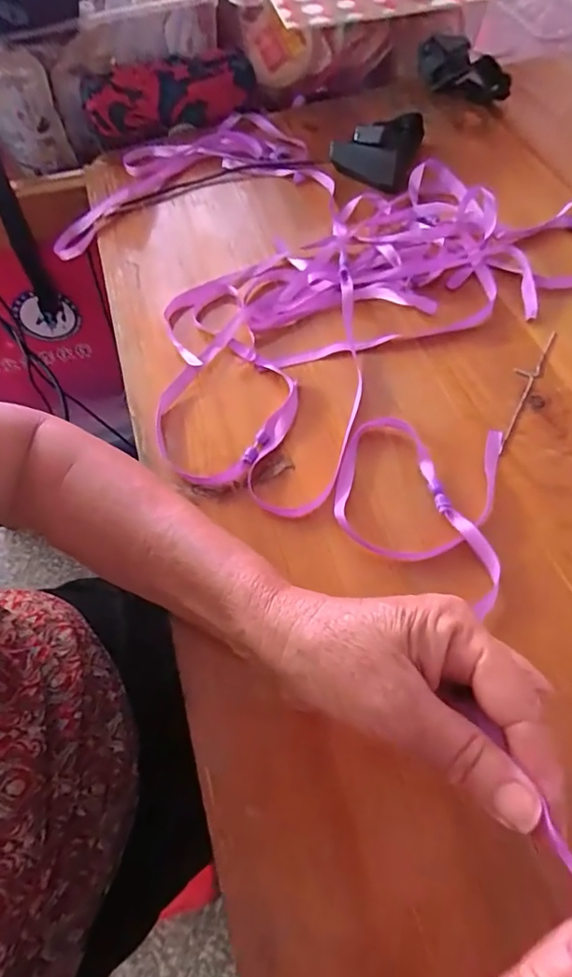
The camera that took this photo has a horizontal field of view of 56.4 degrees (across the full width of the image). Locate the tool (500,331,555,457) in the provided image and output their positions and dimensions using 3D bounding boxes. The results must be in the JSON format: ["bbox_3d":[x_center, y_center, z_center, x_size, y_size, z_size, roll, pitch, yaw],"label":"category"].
[{"bbox_3d":[0.166,-0.074,0.376,0.015,0.004,0.121,26,64,17],"label":"tool"}]

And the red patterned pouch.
[{"bbox_3d":[-0.123,-0.419,0.569,0.180,0.051,0.052,-19,60,-8],"label":"red patterned pouch"}]

